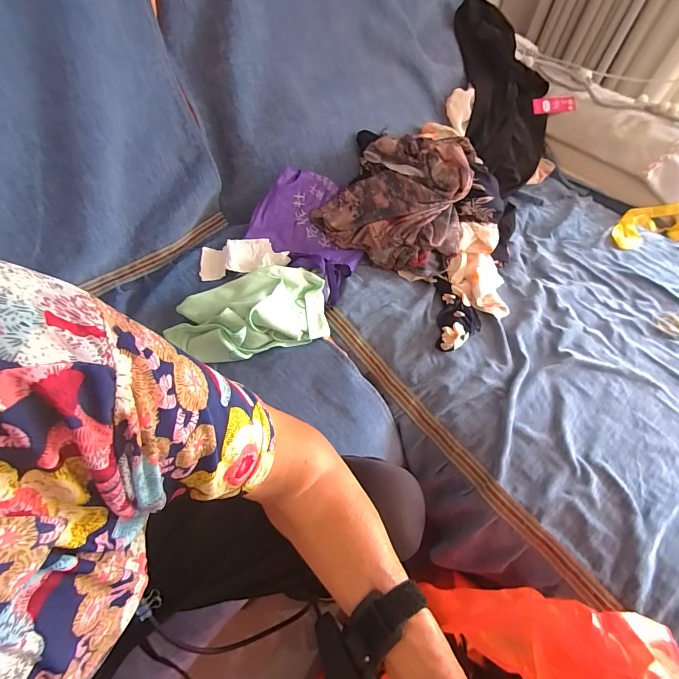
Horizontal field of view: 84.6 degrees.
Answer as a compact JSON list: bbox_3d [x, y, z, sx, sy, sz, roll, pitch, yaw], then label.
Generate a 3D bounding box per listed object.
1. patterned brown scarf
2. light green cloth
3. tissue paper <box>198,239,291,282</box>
[{"bbox_3d":[0.103,-0.257,0.686,0.253,0.192,0.181,18,53,8],"label":"patterned brown scarf"},{"bbox_3d":[-0.133,-0.045,0.574,0.230,0.076,0.129,-16,56,-17],"label":"light green cloth"},{"bbox_3d":[-0.170,-0.147,0.663,0.153,0.015,0.066,-11,68,-2],"label":"tissue paper"}]

